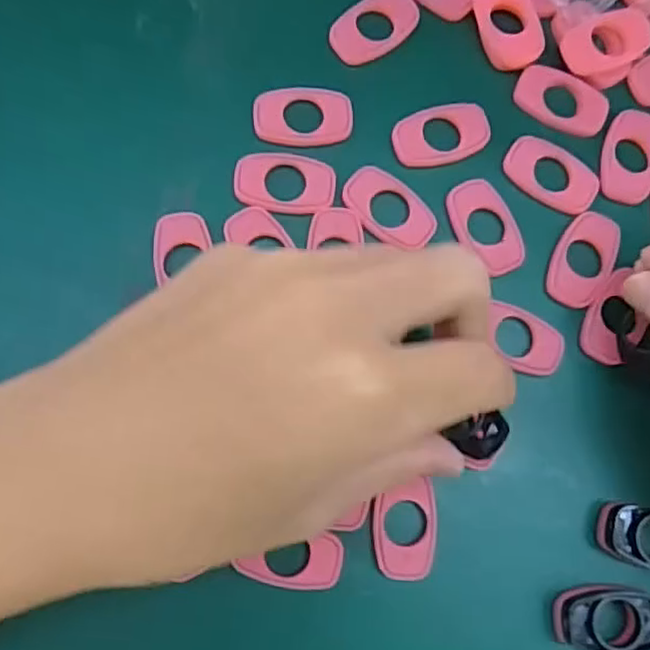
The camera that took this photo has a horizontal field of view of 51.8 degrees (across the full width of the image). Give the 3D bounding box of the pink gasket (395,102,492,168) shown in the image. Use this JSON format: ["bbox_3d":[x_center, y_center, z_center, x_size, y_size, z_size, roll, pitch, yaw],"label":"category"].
[{"bbox_3d":[0.039,-0.064,0.224,0.033,0.004,0.019,-17,83,-5],"label":"pink gasket"}]

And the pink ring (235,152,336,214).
[{"bbox_3d":[-0.013,-0.046,0.214,0.032,0.004,0.020,7,82,-2],"label":"pink ring"}]

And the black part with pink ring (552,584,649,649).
[{"bbox_3d":[0.085,0.088,0.199,0.032,0.008,0.019,7,82,-2],"label":"black part with pink ring"}]

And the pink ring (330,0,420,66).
[{"bbox_3d":[0.017,-0.102,0.226,0.033,0.004,0.019,-40,86,-8],"label":"pink ring"}]

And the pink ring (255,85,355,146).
[{"bbox_3d":[-0.007,-0.068,0.220,0.031,0.006,0.020,0,82,-3],"label":"pink ring"}]

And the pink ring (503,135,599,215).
[{"bbox_3d":[0.076,-0.050,0.224,0.032,0.004,0.020,39,82,3],"label":"pink ring"}]

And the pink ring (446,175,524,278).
[{"bbox_3d":[0.053,-0.033,0.219,0.020,0.004,0.033,-28,84,-7],"label":"pink ring"}]

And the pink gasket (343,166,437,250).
[{"bbox_3d":[0.021,-0.037,0.216,0.031,0.004,0.019,40,82,3],"label":"pink gasket"}]

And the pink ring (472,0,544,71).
[{"bbox_3d":[0.062,-0.103,0.229,0.019,0.007,0.031,-21,84,-6],"label":"pink ring"}]

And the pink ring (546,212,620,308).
[{"bbox_3d":[0.085,-0.022,0.220,0.020,0.004,0.031,25,81,0],"label":"pink ring"}]

